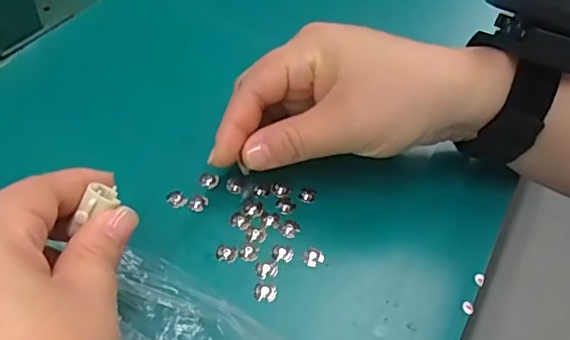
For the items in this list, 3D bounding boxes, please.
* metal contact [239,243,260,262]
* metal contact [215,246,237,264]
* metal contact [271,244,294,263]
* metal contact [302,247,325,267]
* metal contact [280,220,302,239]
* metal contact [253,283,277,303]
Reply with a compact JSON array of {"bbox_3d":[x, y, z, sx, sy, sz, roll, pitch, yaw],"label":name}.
[{"bbox_3d":[-0.017,0.039,0.274,0.009,0.004,0.010,12,47,5],"label":"metal contact"},{"bbox_3d":[-0.028,0.040,0.271,0.010,0.004,0.009,9,47,1],"label":"metal contact"},{"bbox_3d":[-0.001,0.040,0.274,0.011,0.004,0.010,3,47,-4],"label":"metal contact"},{"bbox_3d":[0.014,0.041,0.274,0.011,0.004,0.009,-33,59,-31],"label":"metal contact"},{"bbox_3d":[0.002,0.029,0.284,0.010,0.004,0.009,-32,59,-31],"label":"metal contact"},{"bbox_3d":[-0.009,0.055,0.259,0.011,0.004,0.009,6,47,-1],"label":"metal contact"}]

